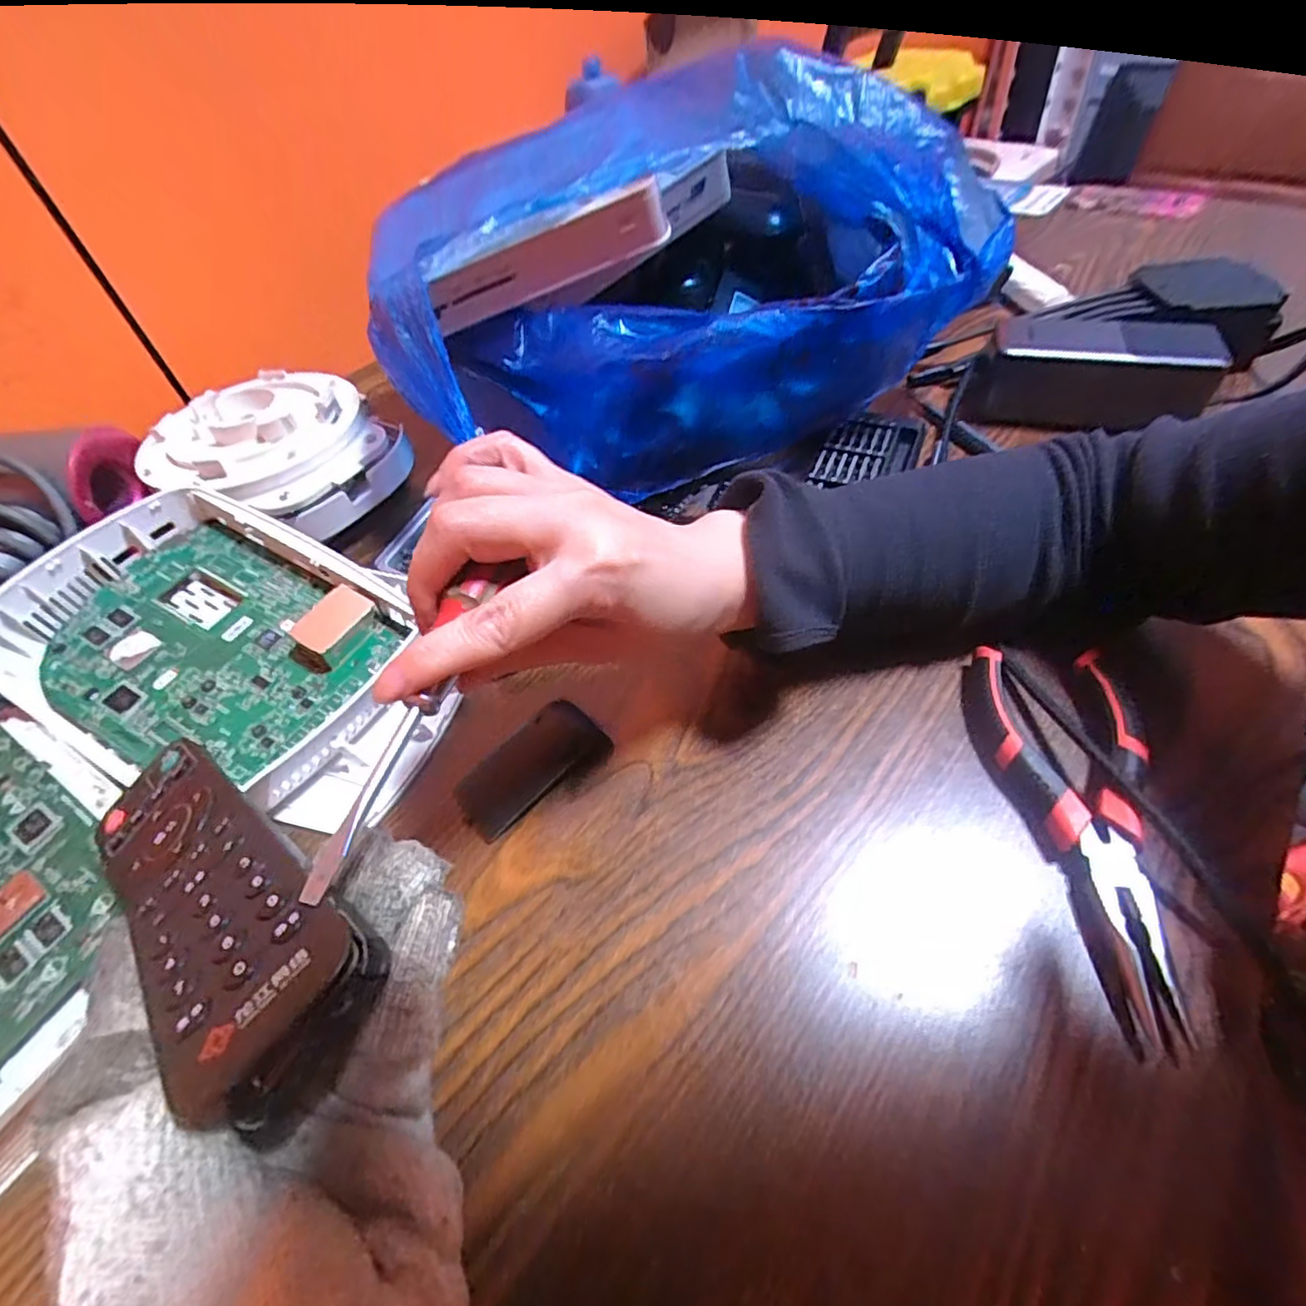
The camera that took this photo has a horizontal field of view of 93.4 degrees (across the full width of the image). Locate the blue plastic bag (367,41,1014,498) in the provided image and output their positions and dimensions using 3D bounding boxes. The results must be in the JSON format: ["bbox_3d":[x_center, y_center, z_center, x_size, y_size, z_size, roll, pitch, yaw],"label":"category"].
[{"bbox_3d":[0.025,-0.226,0.395,0.362,0.177,0.182,-19,51,-9],"label":"blue plastic bag"}]

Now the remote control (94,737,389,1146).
[{"bbox_3d":[-0.132,0.068,0.184,0.152,0.019,0.043,18,52,38],"label":"remote control"}]

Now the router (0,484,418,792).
[{"bbox_3d":[-0.222,-0.009,0.302,0.159,0.054,0.133,20,55,21],"label":"router"}]

